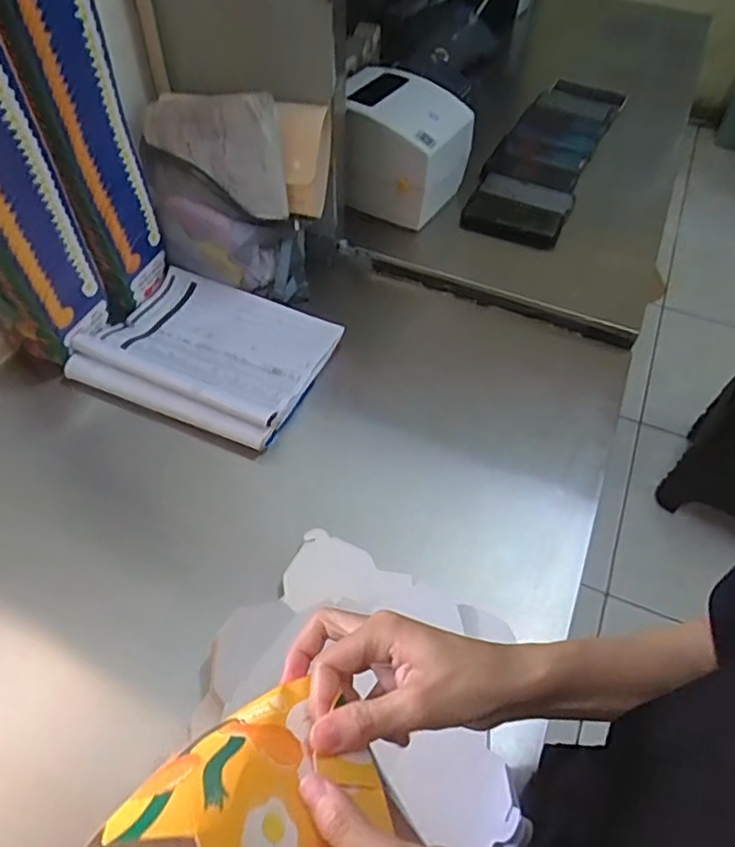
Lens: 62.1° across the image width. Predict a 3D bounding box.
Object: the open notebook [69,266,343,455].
[{"bbox_3d":[-0.220,-0.108,0.851,0.308,0.034,0.239,19,52,15],"label":"open notebook"}]

